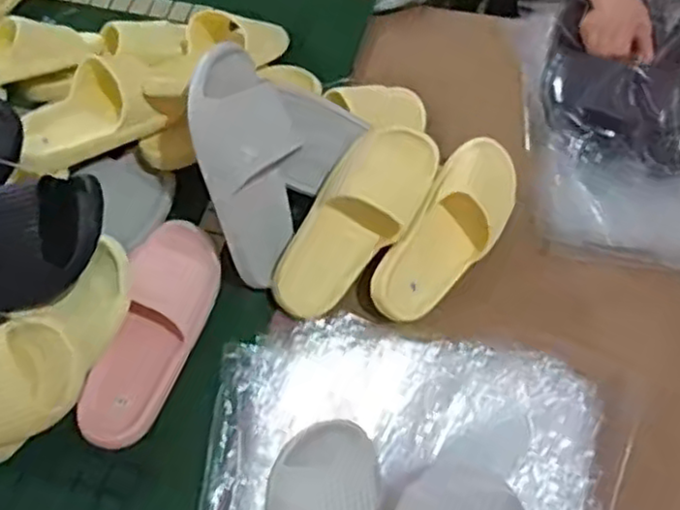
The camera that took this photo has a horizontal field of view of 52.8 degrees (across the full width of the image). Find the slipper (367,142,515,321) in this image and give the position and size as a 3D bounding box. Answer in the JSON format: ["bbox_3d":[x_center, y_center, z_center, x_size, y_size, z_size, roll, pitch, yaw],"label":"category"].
[{"bbox_3d":[0.128,-0.030,0.791,0.090,0.063,0.239,33,79,15],"label":"slipper"}]

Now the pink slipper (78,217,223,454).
[{"bbox_3d":[-0.211,0.080,0.754,0.107,0.058,0.262,25,67,-8],"label":"pink slipper"}]

